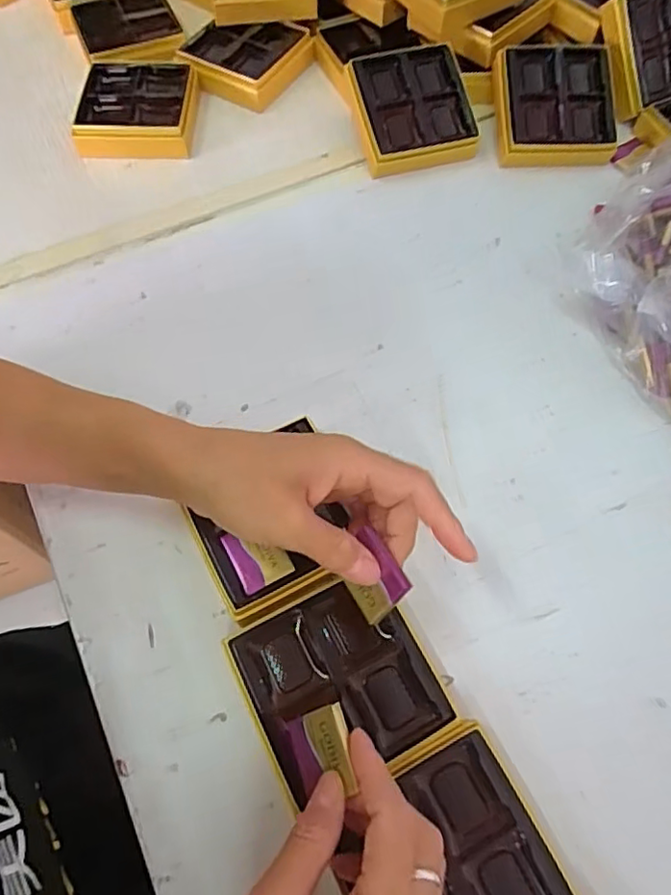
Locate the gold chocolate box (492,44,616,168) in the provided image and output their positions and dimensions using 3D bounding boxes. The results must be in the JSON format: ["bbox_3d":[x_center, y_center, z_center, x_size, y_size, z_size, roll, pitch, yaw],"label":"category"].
[{"bbox_3d":[0.192,-0.299,0.512,0.109,0.014,0.102,-3,89,-6],"label":"gold chocolate box"}]

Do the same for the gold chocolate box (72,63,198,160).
[{"bbox_3d":[-0.177,-0.306,0.529,0.098,0.030,0.099,-1,64,-1],"label":"gold chocolate box"}]

